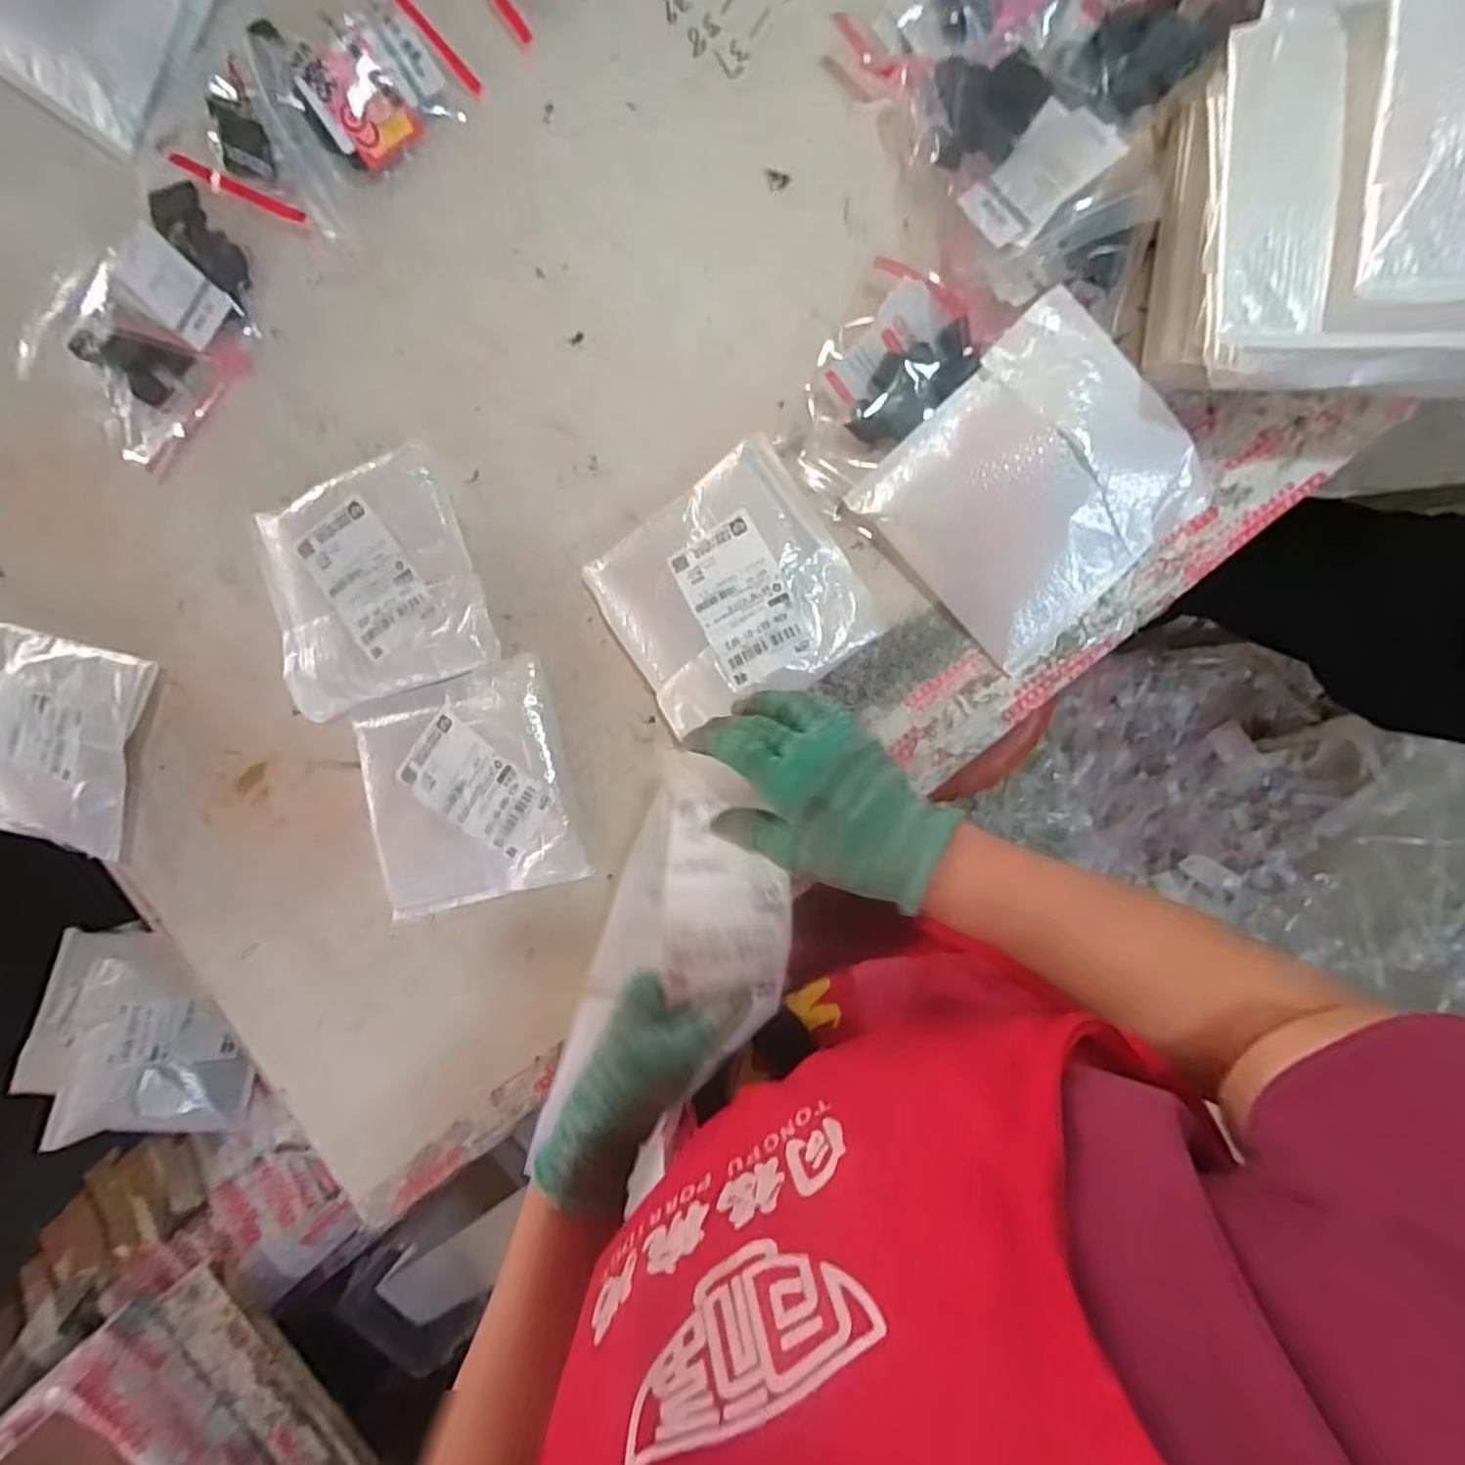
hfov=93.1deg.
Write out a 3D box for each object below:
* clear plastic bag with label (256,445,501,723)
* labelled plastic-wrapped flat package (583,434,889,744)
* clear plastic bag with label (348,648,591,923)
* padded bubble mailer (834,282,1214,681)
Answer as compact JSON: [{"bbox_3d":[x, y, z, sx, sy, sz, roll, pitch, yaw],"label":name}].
[{"bbox_3d":[-0.319,-0.128,0.606,0.189,0.030,0.193,-17,94,6],"label":"clear plastic bag with label"},{"bbox_3d":[-0.003,-0.108,0.553,0.187,0.038,0.180,-33,93,7],"label":"labelled plastic-wrapped flat package"},{"bbox_3d":[-0.231,0.050,0.605,0.177,0.026,0.192,-14,95,6],"label":"clear plastic bag with label"},{"bbox_3d":[0.228,-0.183,0.524,0.200,0.055,0.188,-44,91,7],"label":"padded bubble mailer"}]

